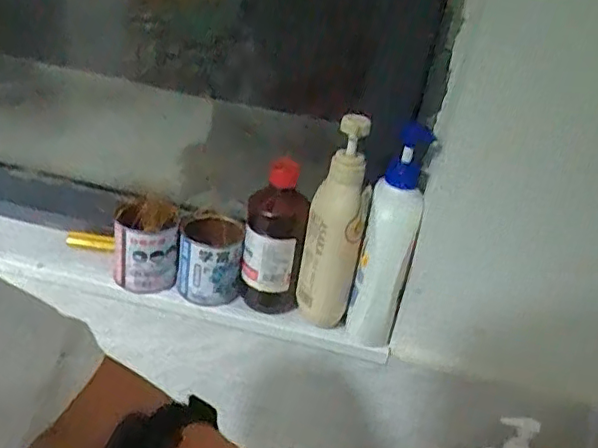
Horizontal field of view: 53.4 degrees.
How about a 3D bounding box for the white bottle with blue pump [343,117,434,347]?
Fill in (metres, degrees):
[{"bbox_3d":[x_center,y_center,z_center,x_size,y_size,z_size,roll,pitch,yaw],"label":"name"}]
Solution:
[{"bbox_3d":[0.097,0.010,0.644,0.057,0.239,0.072,10,29,6],"label":"white bottle with blue pump"}]

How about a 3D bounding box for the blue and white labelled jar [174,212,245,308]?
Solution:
[{"bbox_3d":[-0.104,0.034,0.699,0.074,0.082,0.092,3,29,-6],"label":"blue and white labelled jar"}]

